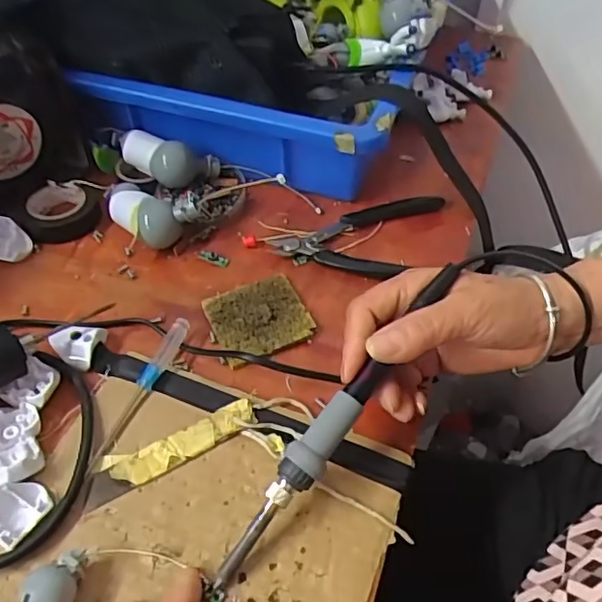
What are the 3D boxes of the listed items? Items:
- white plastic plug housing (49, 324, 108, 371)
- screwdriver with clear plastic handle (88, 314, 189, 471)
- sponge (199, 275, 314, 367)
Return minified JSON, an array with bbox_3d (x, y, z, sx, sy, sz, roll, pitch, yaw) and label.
[{"bbox_3d":[-0.148,0.028,0.395,0.029,0.016,0.030,2,51,-2],"label":"white plastic plug housing"},{"bbox_3d":[-0.101,0.054,0.368,0.014,0.008,0.111,18,52,11],"label":"screwdriver with clear plastic handle"},{"bbox_3d":[-0.029,0.011,0.412,0.065,0.006,0.063,-21,55,-19],"label":"sponge"}]

